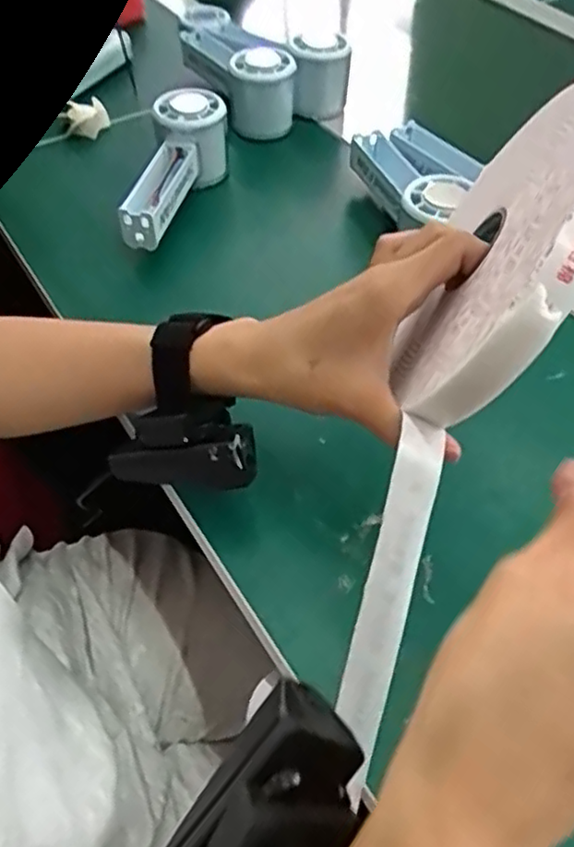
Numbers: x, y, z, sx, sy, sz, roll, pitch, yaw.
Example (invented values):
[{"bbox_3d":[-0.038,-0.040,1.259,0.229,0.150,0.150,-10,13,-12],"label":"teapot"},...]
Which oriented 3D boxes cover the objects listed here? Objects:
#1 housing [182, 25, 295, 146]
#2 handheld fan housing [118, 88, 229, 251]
[{"bbox_3d":[-0.044,-0.329,0.631,0.063,0.063,0.158,-20,55,-15],"label":"housing"},{"bbox_3d":[-0.085,-0.194,0.524,0.053,0.062,0.144,9,53,6],"label":"handheld fan housing"}]

